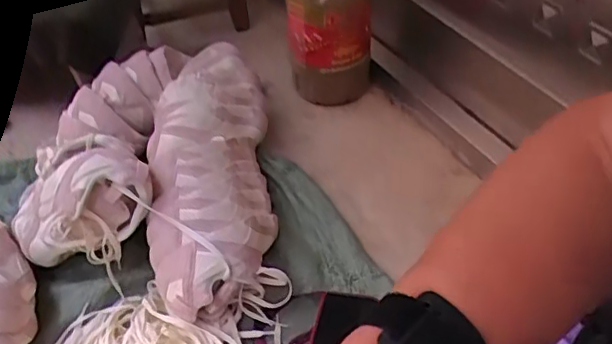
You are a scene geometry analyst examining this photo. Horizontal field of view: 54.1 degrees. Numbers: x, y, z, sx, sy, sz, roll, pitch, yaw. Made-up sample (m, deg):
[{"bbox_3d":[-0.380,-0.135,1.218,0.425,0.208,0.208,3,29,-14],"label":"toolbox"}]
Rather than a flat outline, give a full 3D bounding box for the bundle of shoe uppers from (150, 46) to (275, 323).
[{"bbox_3d":[-0.150,0.001,0.951,0.186,0.132,0.499,-4,44,-5],"label":"bundle of shoe uppers"}]

